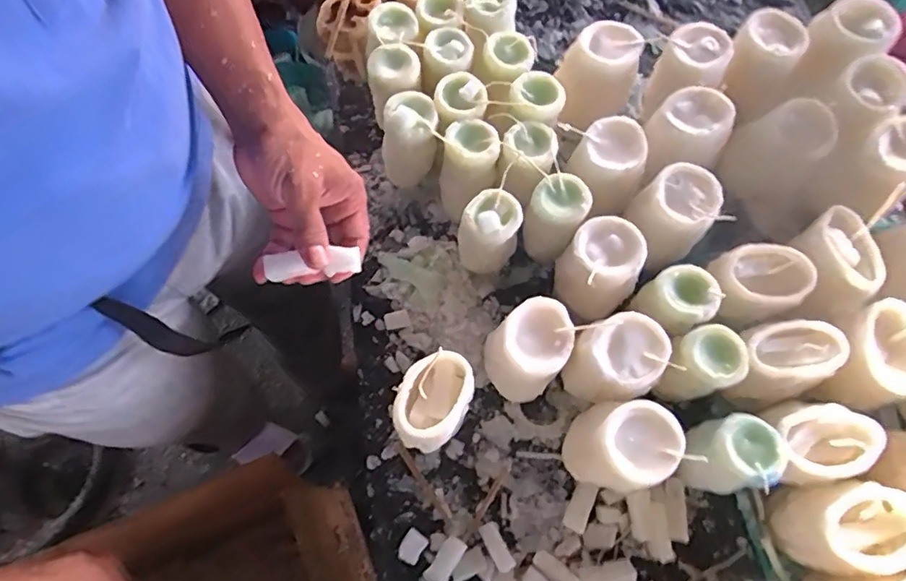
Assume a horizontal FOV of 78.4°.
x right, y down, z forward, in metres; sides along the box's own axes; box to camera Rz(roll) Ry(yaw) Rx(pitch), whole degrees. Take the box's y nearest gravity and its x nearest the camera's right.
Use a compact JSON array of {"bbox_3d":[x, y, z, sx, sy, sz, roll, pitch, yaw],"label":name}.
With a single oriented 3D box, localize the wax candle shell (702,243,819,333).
[{"bbox_3d":[0.265,-0.005,0.493,0.068,0.062,0.065,0,71,1],"label":"wax candle shell"}]

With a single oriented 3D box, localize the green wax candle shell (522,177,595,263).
[{"bbox_3d":[0.099,-0.067,0.540,0.052,0.099,0.053,32,75,12],"label":"green wax candle shell"}]

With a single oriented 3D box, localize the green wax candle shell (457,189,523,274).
[{"bbox_3d":[0.033,-0.050,0.532,0.056,0.098,0.048,1,71,2],"label":"green wax candle shell"}]

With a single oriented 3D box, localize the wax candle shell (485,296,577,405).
[{"bbox_3d":[0.065,0.051,0.482,0.073,0.072,0.066,-38,74,-11],"label":"wax candle shell"}]

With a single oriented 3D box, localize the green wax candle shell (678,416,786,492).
[{"bbox_3d":[0.223,0.135,0.456,0.059,0.083,0.056,0,71,1],"label":"green wax candle shell"}]

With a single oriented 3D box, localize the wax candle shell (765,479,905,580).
[{"bbox_3d":[0.313,0.190,0.447,0.090,0.089,0.070,-4,71,0],"label":"wax candle shell"}]

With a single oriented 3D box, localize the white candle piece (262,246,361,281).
[{"bbox_3d":[-0.107,-0.020,0.427,0.068,0.022,0.016,-4,71,-11],"label":"white candle piece"}]

